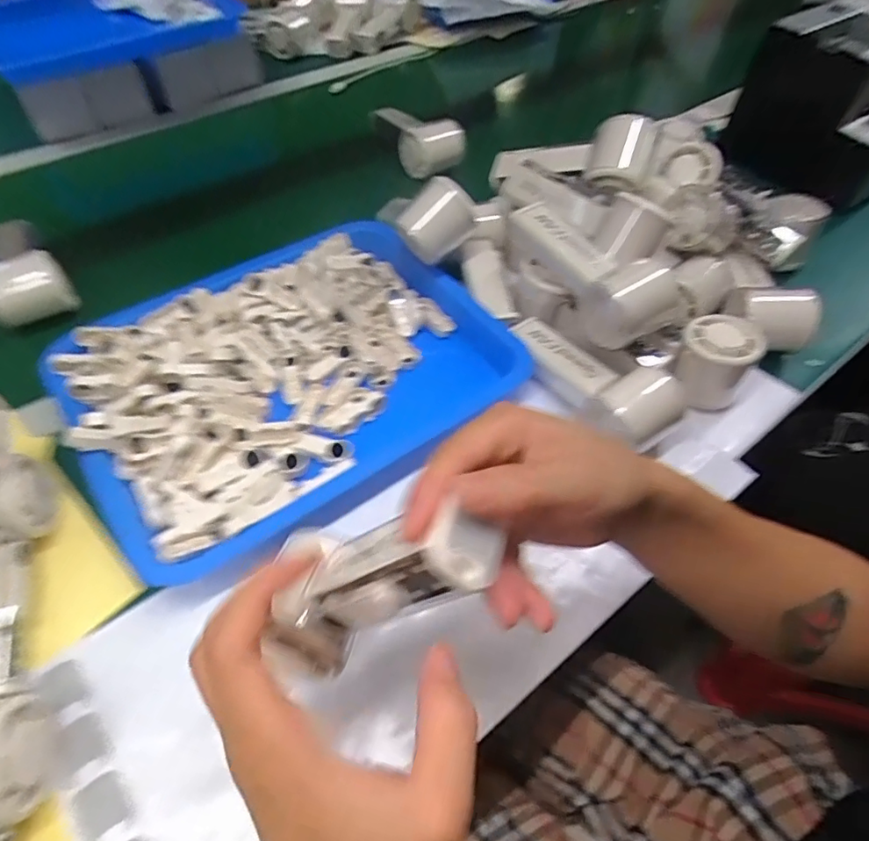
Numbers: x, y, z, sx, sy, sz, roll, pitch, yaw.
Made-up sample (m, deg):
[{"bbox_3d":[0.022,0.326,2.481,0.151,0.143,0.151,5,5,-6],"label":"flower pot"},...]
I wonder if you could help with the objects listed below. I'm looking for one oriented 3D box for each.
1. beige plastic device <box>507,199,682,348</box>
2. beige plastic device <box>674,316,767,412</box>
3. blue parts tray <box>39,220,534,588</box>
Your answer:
[{"bbox_3d":[0.127,-0.122,0.462,0.057,0.059,0.147,-26,57,-19],"label":"beige plastic device"},{"bbox_3d":[0.229,-0.048,0.450,0.055,0.060,0.051,0,53,0],"label":"beige plastic device"},{"bbox_3d":[-0.116,-0.045,0.448,0.324,0.041,0.262,-32,59,-22],"label":"blue parts tray"}]

